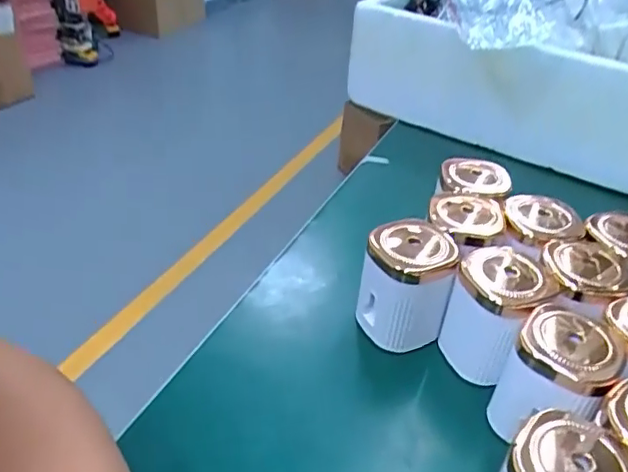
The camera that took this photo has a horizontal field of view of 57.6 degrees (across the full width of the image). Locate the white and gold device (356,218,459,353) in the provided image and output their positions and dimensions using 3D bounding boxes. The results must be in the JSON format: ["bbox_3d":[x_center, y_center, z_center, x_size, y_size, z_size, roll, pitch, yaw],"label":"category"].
[{"bbox_3d":[0.063,0.036,0.404,0.061,0.084,0.060,12,35,9],"label":"white and gold device"}]

